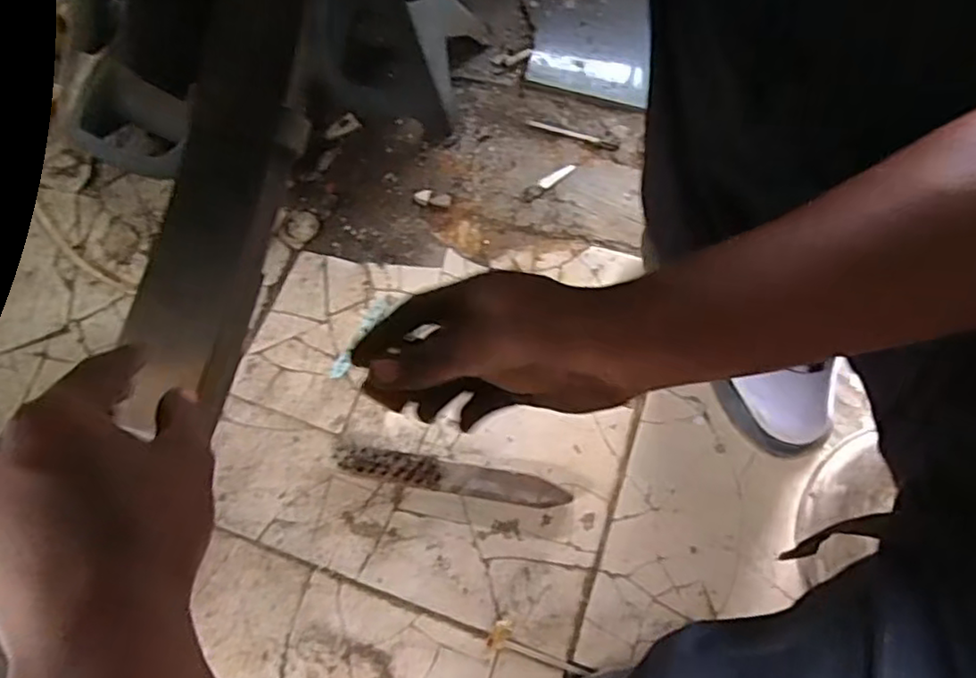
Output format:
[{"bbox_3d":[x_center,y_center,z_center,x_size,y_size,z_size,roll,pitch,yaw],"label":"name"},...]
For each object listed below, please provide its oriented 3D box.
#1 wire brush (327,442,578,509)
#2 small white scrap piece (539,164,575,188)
[{"bbox_3d":[-0.038,0.131,0.612,0.221,0.034,0.028,8,69,5],"label":"wire brush"},{"bbox_3d":[0.081,-0.192,0.754,0.048,0.004,0.014,-32,71,-10],"label":"small white scrap piece"}]

